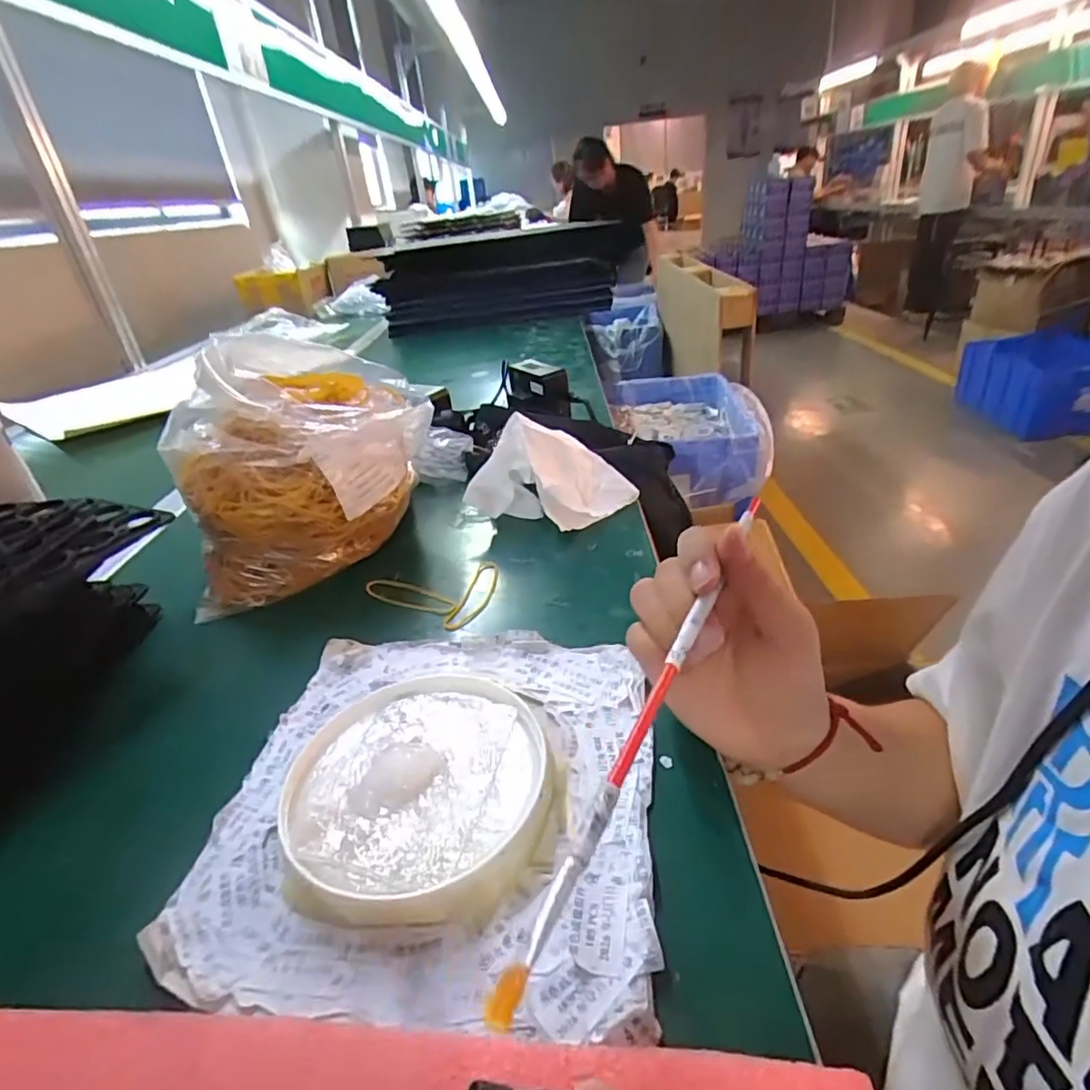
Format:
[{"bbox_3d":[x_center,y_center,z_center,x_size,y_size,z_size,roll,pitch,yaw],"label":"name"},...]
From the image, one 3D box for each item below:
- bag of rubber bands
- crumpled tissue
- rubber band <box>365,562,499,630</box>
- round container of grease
[{"bbox_3d":[-0.174,-0.066,0.463,0.215,0.152,0.115,-28,36,-31],"label":"bag of rubber bands"},{"bbox_3d":[0.004,-0.057,0.496,0.114,0.073,0.091,-30,37,-34],"label":"crumpled tissue"},{"bbox_3d":[-0.075,0.028,0.440,0.095,0.008,0.076,14,36,31],"label":"rubber band"},{"bbox_3d":[-0.054,0.109,0.278,0.122,0.017,0.119,-6,30,-1],"label":"round container of grease"}]

